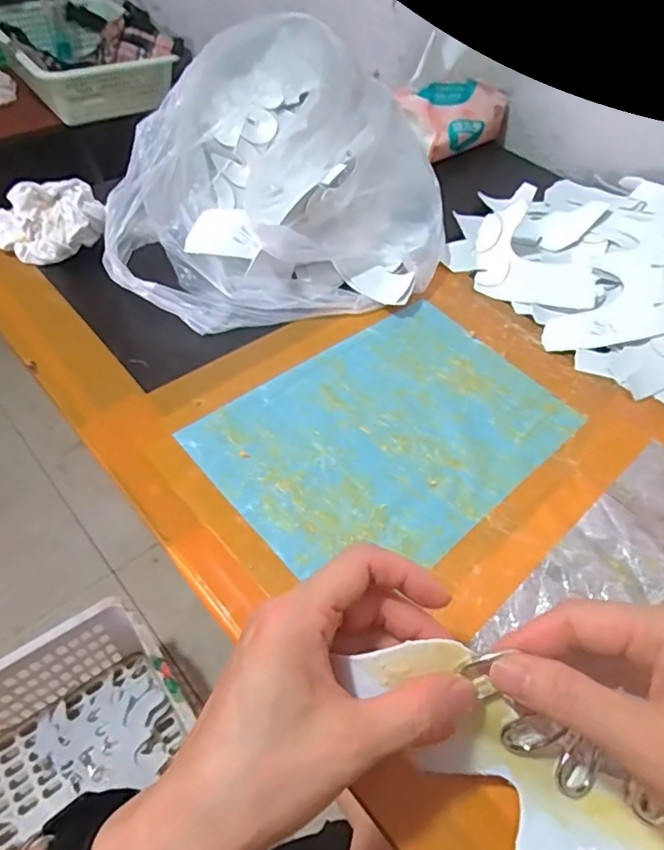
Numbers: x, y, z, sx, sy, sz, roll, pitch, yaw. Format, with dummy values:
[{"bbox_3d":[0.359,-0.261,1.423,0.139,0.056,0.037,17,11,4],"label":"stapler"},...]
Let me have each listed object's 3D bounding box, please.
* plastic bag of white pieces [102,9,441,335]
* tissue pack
[{"bbox_3d":[-0.026,-0.226,0.489,0.256,0.120,0.319,11,51,3],"label":"plastic bag of white pieces"},{"bbox_3d":[0.137,-0.352,0.652,0.138,0.048,0.074,-29,97,-21],"label":"tissue pack"}]

